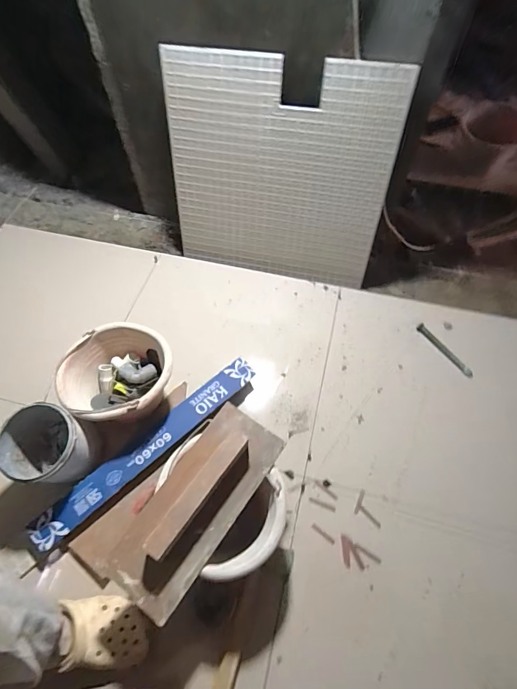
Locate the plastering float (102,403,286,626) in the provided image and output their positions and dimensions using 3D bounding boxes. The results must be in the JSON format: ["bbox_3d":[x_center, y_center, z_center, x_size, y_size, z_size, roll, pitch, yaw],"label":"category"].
[{"bbox_3d":[-0.114,0.283,0.712,0.159,0.063,0.371,31,63,18],"label":"plastering float"}]

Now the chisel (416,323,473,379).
[{"bbox_3d":[0.520,0.015,1.077,0.022,0.014,0.196,-31,64,-16],"label":"chisel"}]

